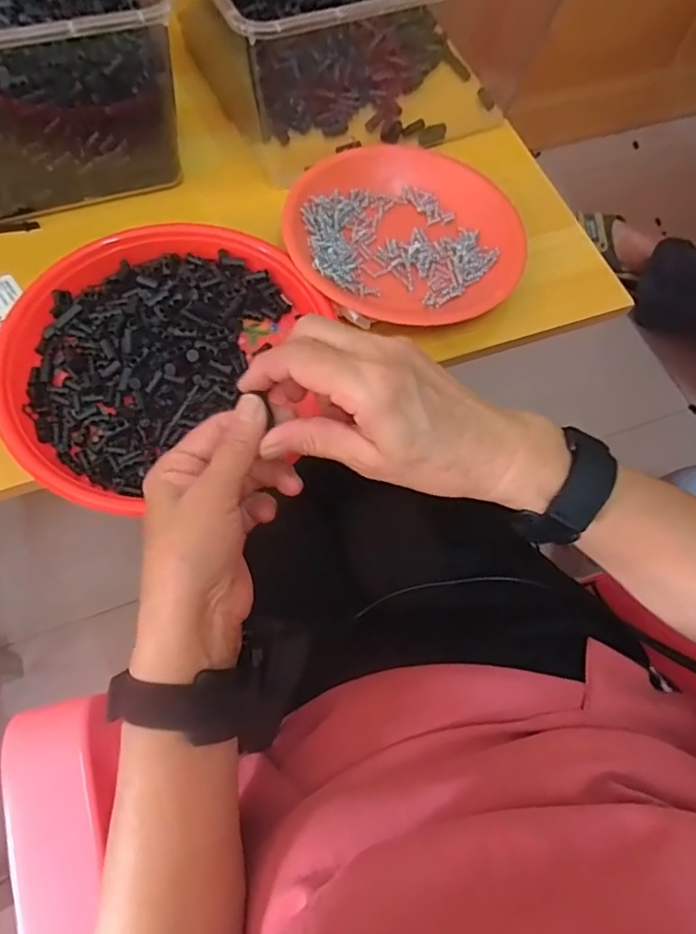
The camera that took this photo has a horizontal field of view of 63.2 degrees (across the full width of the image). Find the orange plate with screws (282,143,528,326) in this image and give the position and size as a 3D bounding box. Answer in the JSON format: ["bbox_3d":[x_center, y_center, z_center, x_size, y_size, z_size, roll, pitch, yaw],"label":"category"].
[{"bbox_3d":[0.046,-0.191,0.468,0.186,0.023,0.187,1,67,-3],"label":"orange plate with screws"}]

